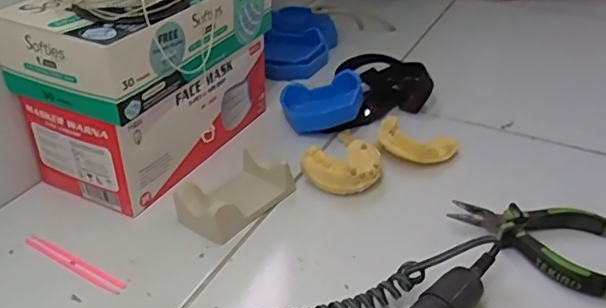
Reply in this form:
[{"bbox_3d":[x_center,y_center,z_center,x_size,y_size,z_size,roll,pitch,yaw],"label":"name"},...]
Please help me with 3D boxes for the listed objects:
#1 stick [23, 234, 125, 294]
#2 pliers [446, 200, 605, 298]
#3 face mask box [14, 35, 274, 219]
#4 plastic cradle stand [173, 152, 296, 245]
[{"bbox_3d":[-0.162,0.075,0.394,0.091,0.004,0.010,19,37,25],"label":"stick"},{"bbox_3d":[0.165,0.060,0.407,0.109,0.017,0.073,13,35,18],"label":"pliers"},{"bbox_3d":[-0.123,-0.040,0.494,0.103,0.086,0.196,18,37,24],"label":"face mask box"},{"bbox_3d":[-0.054,0.029,0.434,0.052,0.033,0.084,22,39,29],"label":"plastic cradle stand"}]

